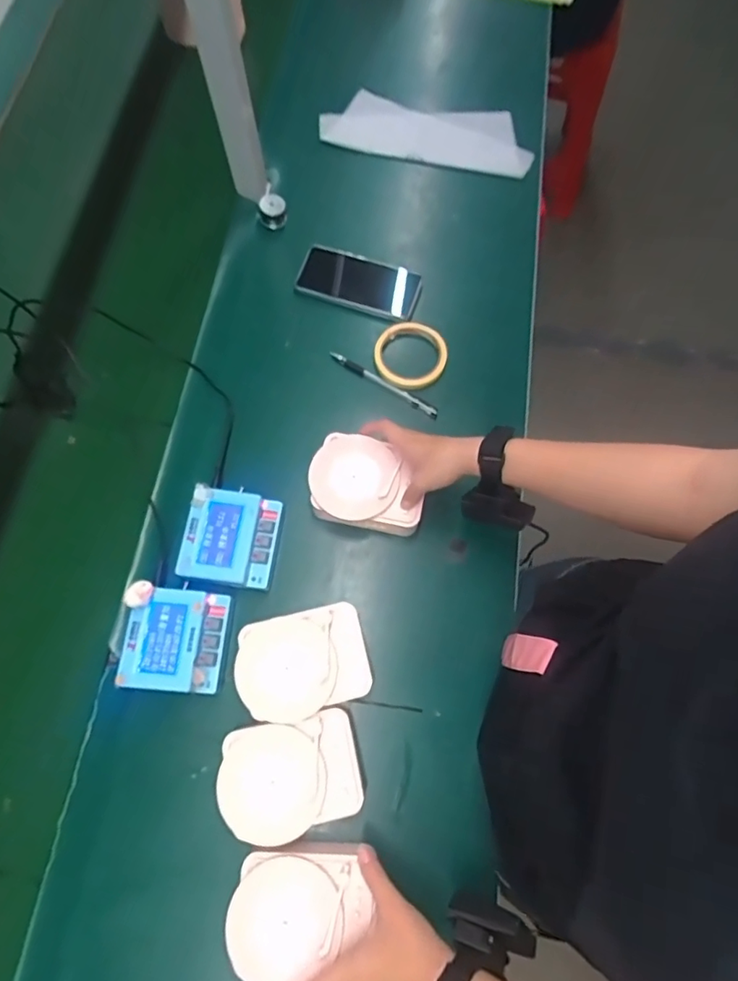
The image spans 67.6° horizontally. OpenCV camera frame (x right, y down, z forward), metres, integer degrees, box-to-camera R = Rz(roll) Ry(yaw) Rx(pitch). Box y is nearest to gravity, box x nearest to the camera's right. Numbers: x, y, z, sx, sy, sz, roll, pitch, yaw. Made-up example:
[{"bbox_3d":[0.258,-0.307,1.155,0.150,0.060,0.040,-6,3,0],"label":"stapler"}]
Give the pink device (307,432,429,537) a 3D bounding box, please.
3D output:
[{"bbox_3d":[-0.002,-0.009,0.635,0.128,0.028,0.103,10,72,1],"label":"pink device"}]

